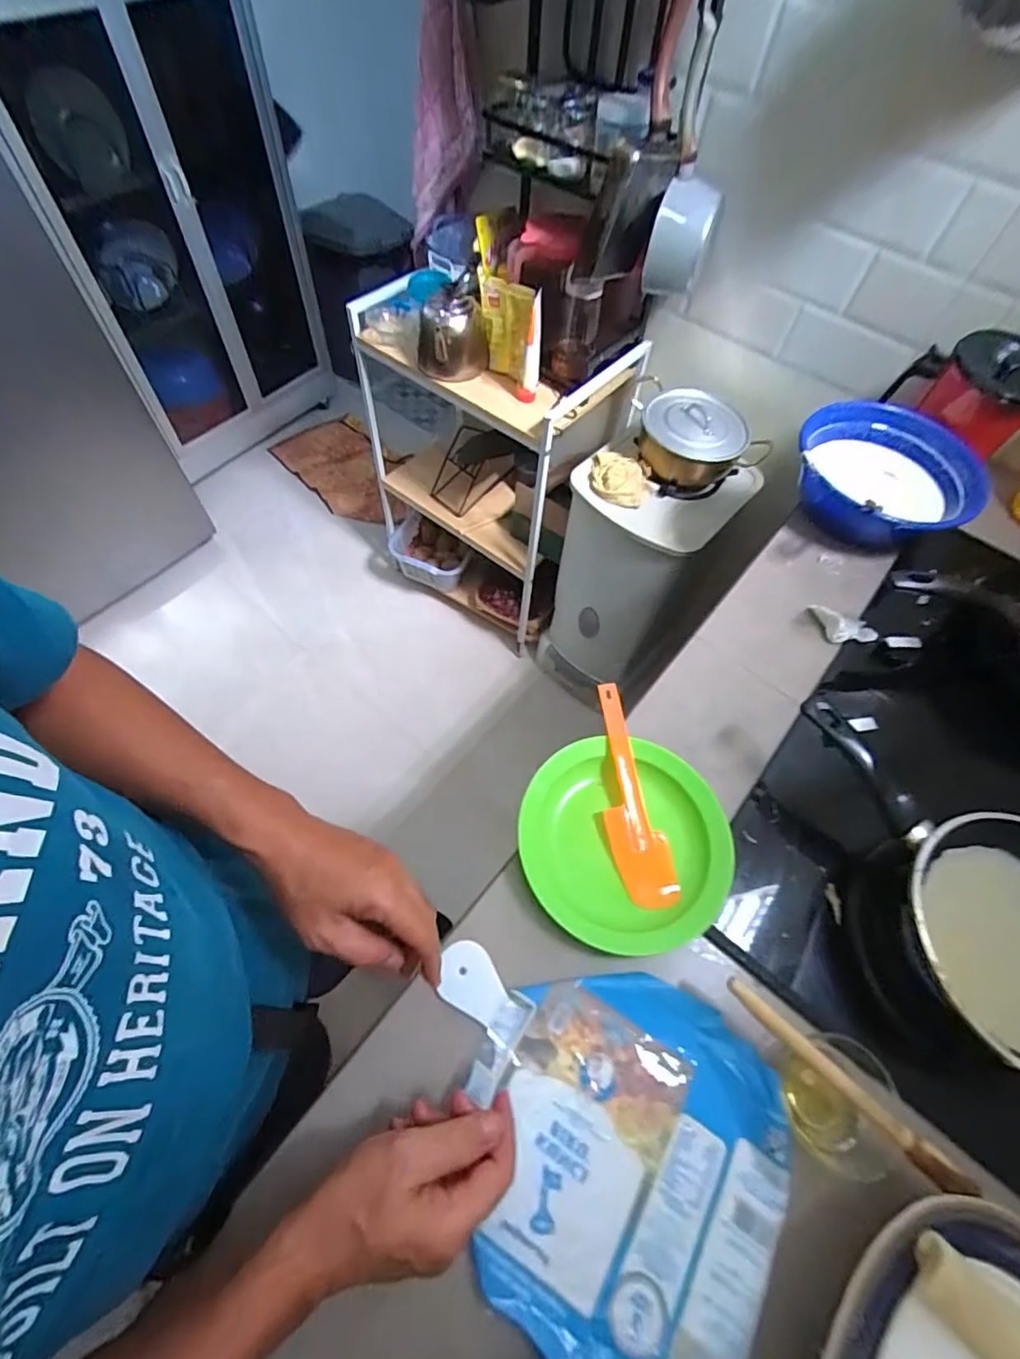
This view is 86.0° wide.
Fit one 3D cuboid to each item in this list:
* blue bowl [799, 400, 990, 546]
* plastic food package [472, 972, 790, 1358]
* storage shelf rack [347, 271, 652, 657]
[{"bbox_3d":[0.511,-0.281,0.770,0.228,0.094,0.211,2,60,-3],"label":"blue bowl"},{"bbox_3d":[0.102,0.374,0.425,0.212,0.016,0.240,14,60,4],"label":"plastic food package"},{"bbox_3d":[-0.085,-0.511,1.390,0.566,0.727,0.285,33,63,15],"label":"storage shelf rack"}]

